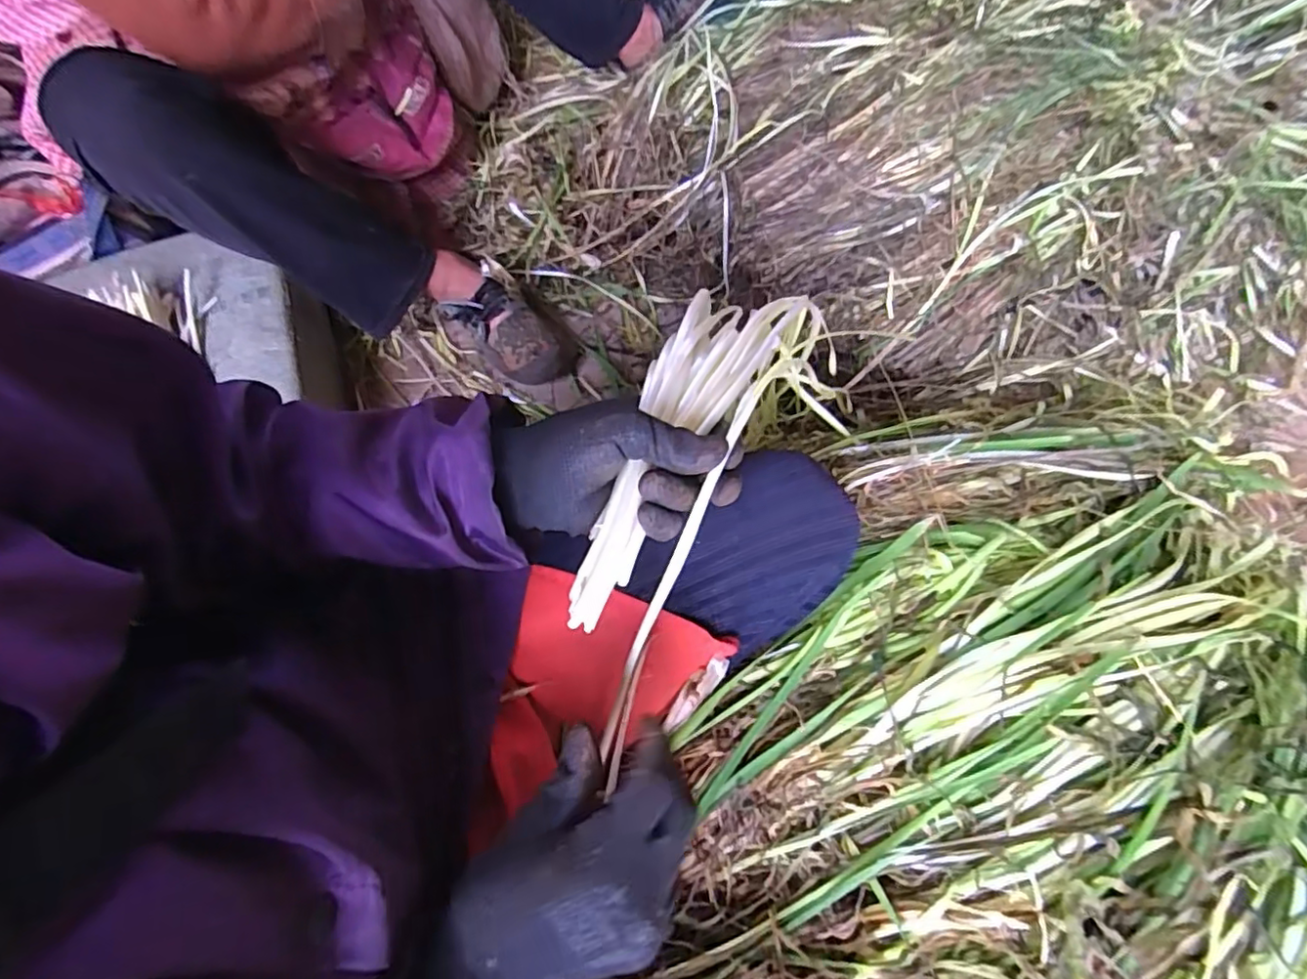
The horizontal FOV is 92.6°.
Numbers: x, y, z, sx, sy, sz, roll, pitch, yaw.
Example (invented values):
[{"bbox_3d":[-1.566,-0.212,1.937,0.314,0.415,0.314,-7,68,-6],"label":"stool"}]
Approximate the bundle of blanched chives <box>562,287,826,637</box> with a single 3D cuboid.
[{"bbox_3d":[0.008,-0.029,0.355,0.076,0.058,0.216,27,76,14],"label":"bundle of blanched chives"}]

